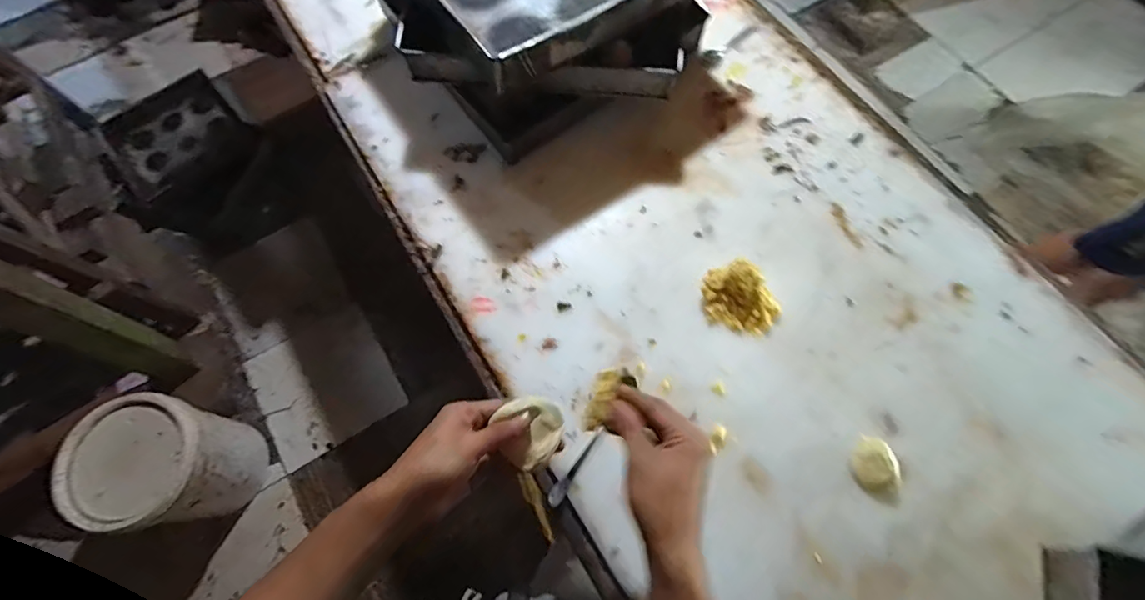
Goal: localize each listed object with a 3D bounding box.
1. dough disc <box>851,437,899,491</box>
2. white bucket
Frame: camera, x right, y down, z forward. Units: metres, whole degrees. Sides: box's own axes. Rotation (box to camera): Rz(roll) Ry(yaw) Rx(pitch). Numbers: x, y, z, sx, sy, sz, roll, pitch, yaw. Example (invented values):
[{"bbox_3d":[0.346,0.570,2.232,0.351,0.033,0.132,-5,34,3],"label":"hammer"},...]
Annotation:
[{"bbox_3d":[0.365,0.200,0.641,0.049,0.024,0.060,-11,69,-2],"label":"dough disc"},{"bbox_3d":[-1.016,0.421,1.368,0.304,0.390,0.283,-1,69,2],"label":"white bucket"}]

